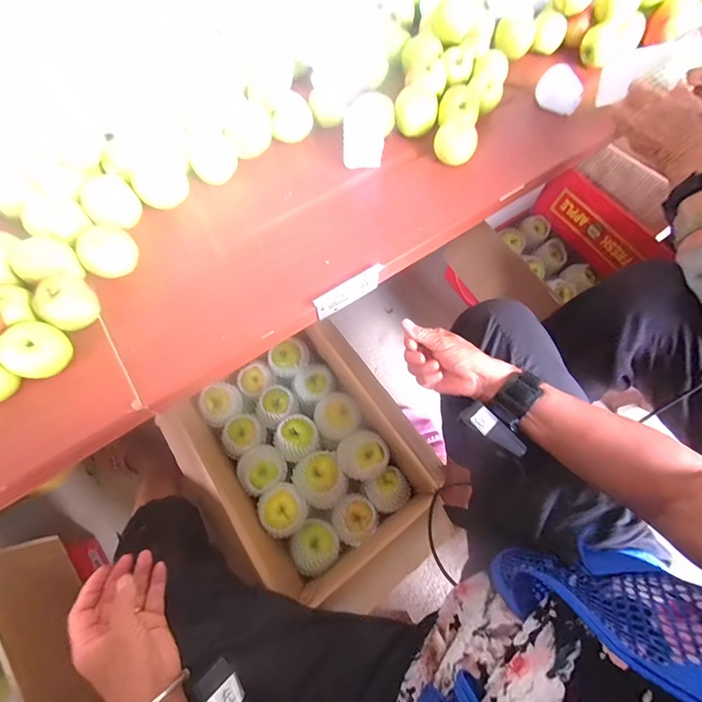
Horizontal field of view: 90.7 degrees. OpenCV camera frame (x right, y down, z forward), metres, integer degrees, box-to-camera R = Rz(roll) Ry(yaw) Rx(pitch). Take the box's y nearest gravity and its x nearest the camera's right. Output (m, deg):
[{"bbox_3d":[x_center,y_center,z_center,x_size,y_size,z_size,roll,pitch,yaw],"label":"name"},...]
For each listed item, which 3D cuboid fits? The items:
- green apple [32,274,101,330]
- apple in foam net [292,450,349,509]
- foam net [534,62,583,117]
[{"bbox_3d":[-0.338,-0.061,0.410,0.054,0.049,0.060,31,72,12],"label":"green apple"},{"bbox_3d":[-0.051,0.226,0.605,0.080,0.063,0.088,0,68,1],"label":"apple in foam net"},{"bbox_3d":[0.353,-0.437,0.584,0.022,0.058,0.084,-23,68,-37],"label":"foam net"}]

